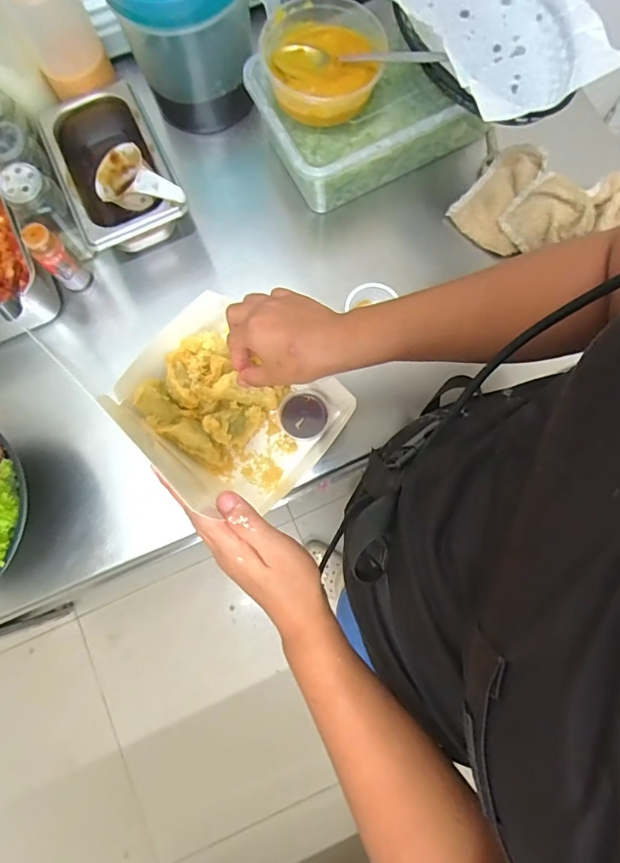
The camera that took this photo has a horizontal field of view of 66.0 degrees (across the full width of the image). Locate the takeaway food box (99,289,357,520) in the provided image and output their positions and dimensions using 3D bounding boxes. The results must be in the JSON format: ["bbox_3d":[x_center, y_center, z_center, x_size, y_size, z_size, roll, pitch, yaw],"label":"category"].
[{"bbox_3d":[-0.076,-0.024,0.455,0.188,0.053,0.161,36,82,8],"label":"takeaway food box"}]

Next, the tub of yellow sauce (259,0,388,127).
[{"bbox_3d":[0.012,-0.352,0.454,0.111,0.034,0.111,0,79,1],"label":"tub of yellow sauce"}]

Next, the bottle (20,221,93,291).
[{"bbox_3d":[-0.251,-0.170,0.476,0.026,0.087,0.028,0,79,1],"label":"bottle"}]

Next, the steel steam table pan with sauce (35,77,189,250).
[{"bbox_3d":[-0.198,-0.264,0.498,0.106,0.072,0.164,-24,79,-4],"label":"steel steam table pan with sauce"}]

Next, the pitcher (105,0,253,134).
[{"bbox_3d":[-0.116,-0.405,0.472,0.127,0.173,0.112,9,79,3],"label":"pitcher"}]

